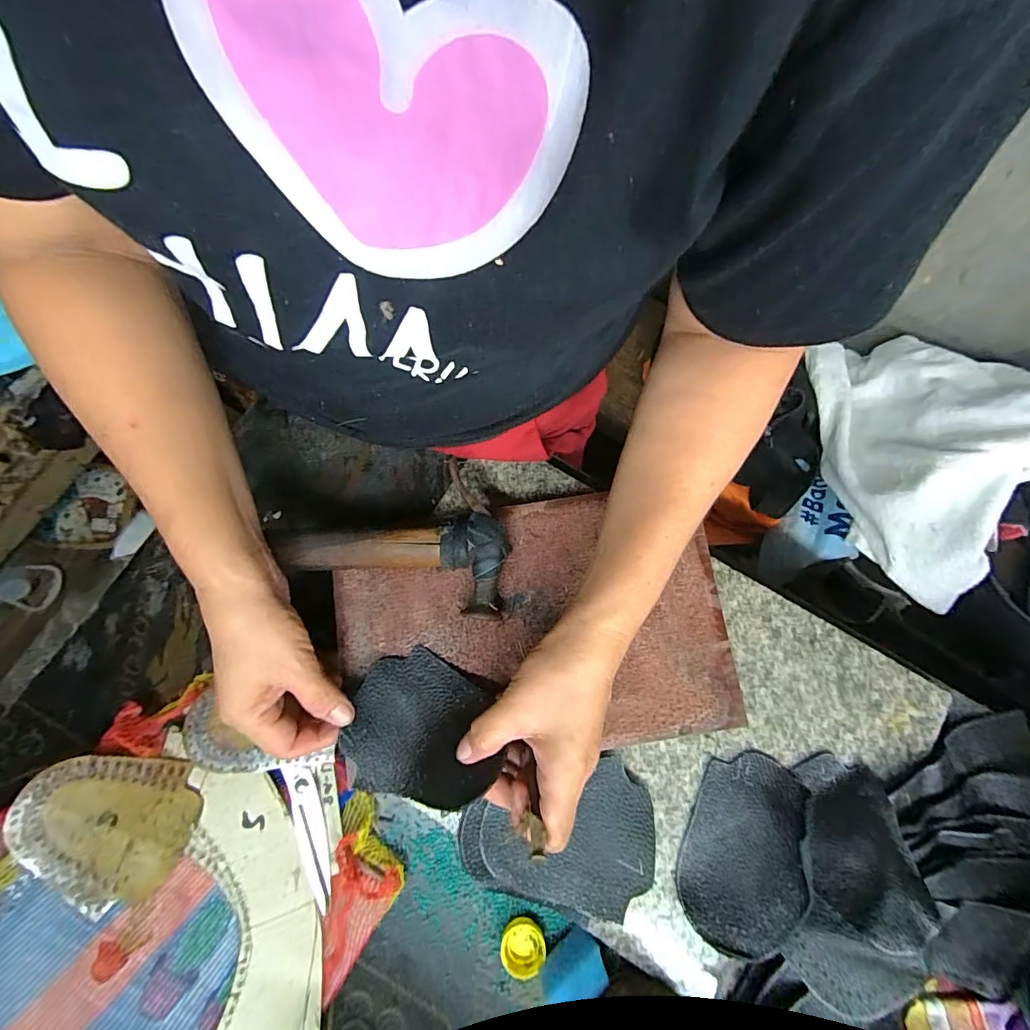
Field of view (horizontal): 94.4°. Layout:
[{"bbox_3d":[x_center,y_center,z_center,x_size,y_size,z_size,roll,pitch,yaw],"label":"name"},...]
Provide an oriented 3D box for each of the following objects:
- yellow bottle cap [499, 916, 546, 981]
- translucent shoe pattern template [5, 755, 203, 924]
[{"bbox_3d":[0.005,0.302,0.333,0.031,0.012,0.029,0,76,1],"label":"yellow bottle cap"},{"bbox_3d":[-0.267,0.201,0.316,0.101,0.009,0.086,41,62,1],"label":"translucent shoe pattern template"}]

